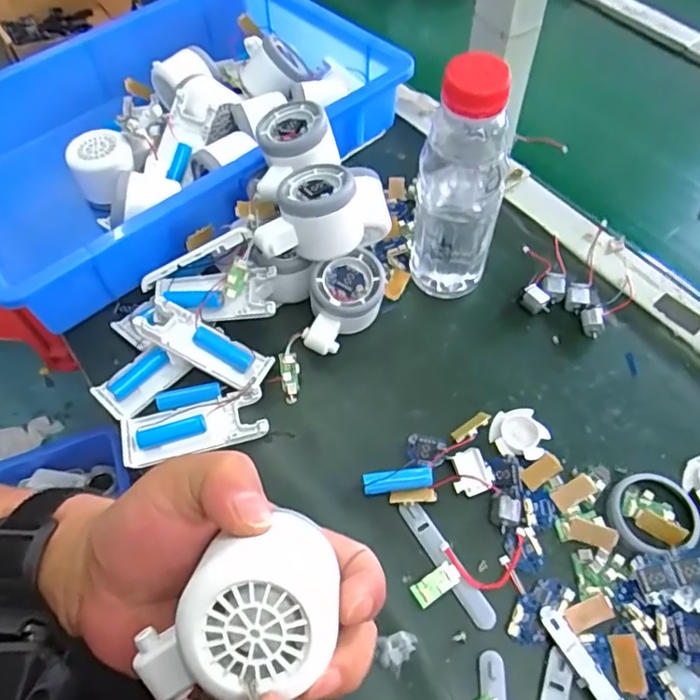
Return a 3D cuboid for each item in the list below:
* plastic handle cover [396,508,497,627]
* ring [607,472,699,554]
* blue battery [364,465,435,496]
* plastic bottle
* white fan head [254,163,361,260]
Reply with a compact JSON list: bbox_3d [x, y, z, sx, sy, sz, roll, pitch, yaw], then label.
[{"bbox_3d":[0.065,0.142,0.387,0.016,0.005,0.091,-30,61,-14],"label":"plastic handle cover"},{"bbox_3d":[0.208,0.112,0.397,0.058,0.008,0.055,-2,58,2],"label":"ring"},{"bbox_3d":[0.035,0.092,0.411,0.050,0.014,0.015,-8,58,-2],"label":"blue battery"},{"bbox_3d":[0.081,-0.127,0.438,0.059,0.197,0.070,3,58,5],"label":"plastic bottle"},{"bbox_3d":[-0.034,-0.102,0.447,0.078,0.060,0.061,-11,58,-5],"label":"white fan head"}]

